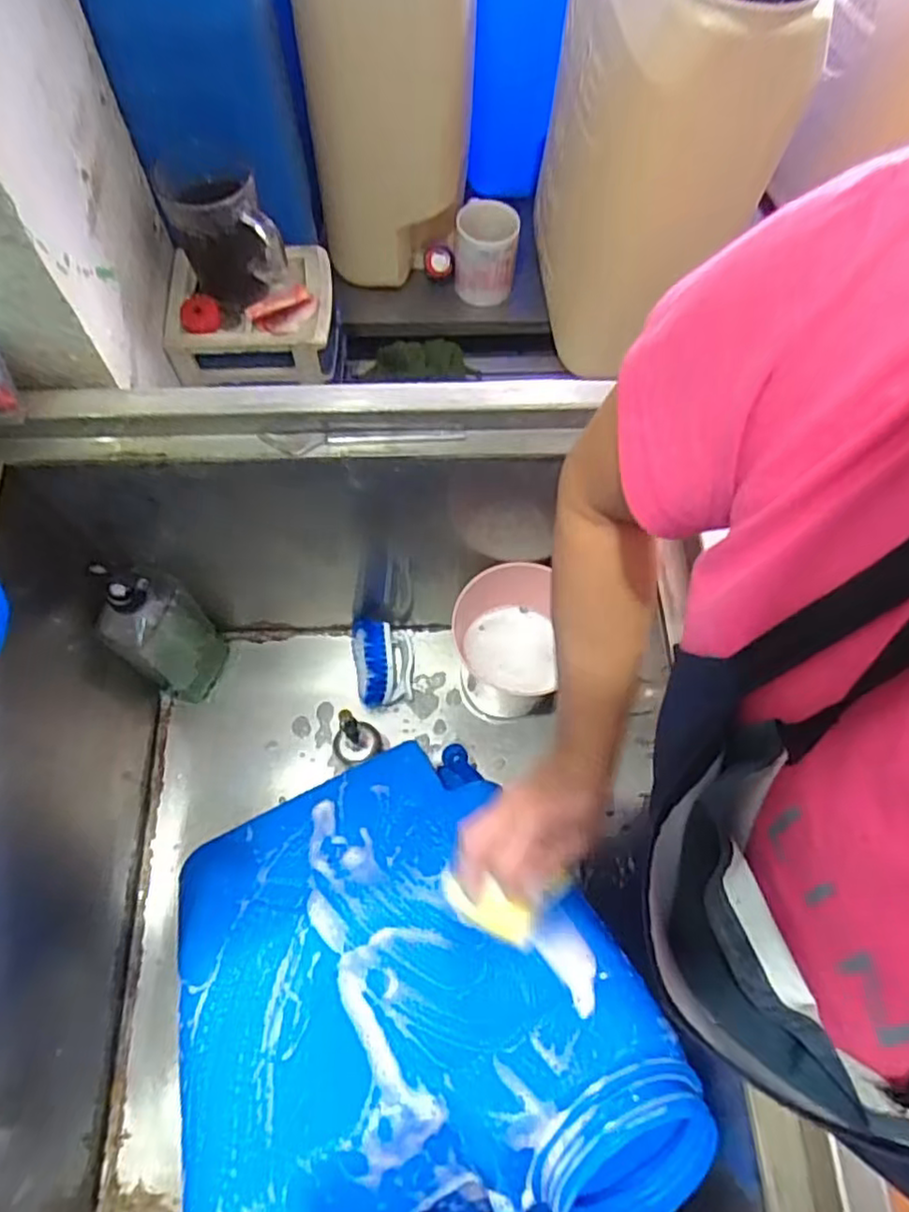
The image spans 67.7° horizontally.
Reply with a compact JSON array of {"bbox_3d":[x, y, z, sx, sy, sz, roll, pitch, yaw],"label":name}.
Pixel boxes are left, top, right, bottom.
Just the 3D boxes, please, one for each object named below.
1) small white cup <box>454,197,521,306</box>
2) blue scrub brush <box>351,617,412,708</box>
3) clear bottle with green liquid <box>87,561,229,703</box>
[{"bbox_3d":[0.040,-0.458,0.883,0.078,0.102,0.072,1,66,-2],"label":"small white cup"},{"bbox_3d":[-0.089,0.070,0.865,0.076,0.058,0.114,-10,67,-7],"label":"blue scrub brush"},{"bbox_3d":[-0.327,0.030,0.755,0.064,0.276,0.094,18,67,5],"label":"clear bottle with green liquid"}]

